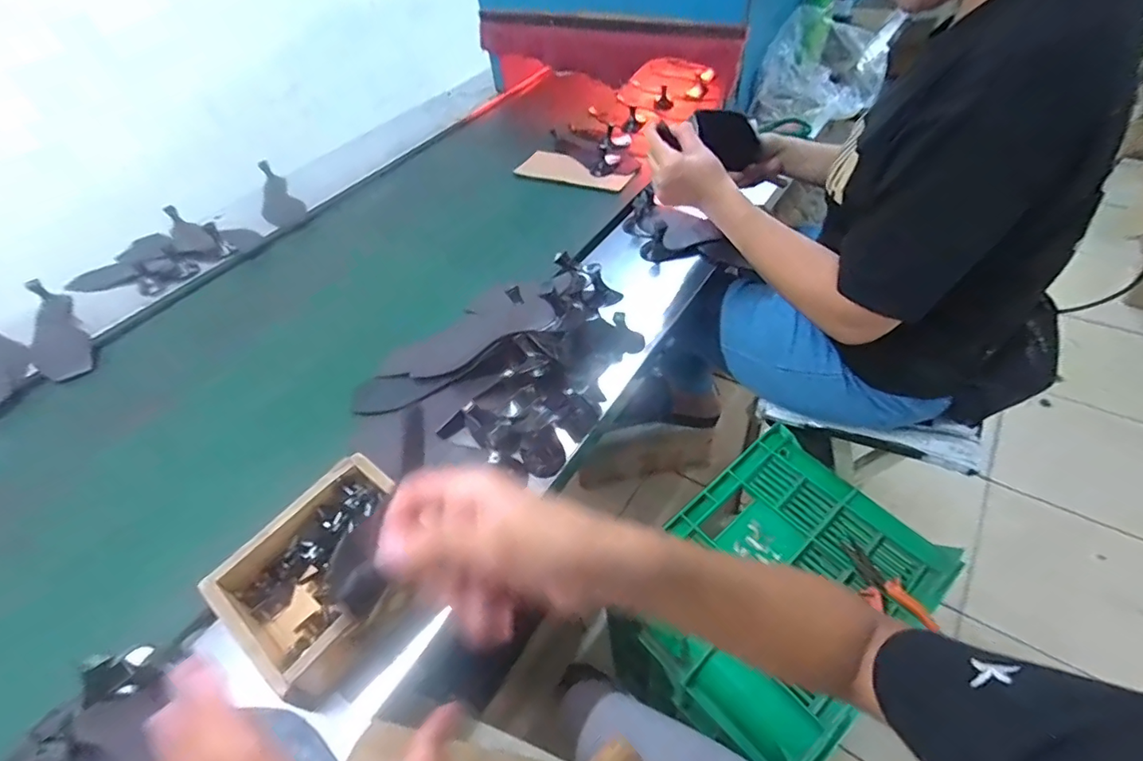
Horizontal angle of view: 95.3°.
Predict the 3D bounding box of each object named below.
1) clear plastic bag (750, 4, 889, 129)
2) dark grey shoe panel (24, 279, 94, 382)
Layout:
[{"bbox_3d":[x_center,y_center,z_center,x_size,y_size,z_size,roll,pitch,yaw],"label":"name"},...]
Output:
[{"bbox_3d":[0.531,-0.655,1.091,0.202,0.159,0.300,26,57,26],"label":"clear plastic bag"},{"bbox_3d":[-0.824,-0.083,0.826,0.071,0.042,0.216,-34,57,-26],"label":"dark grey shoe panel"}]

